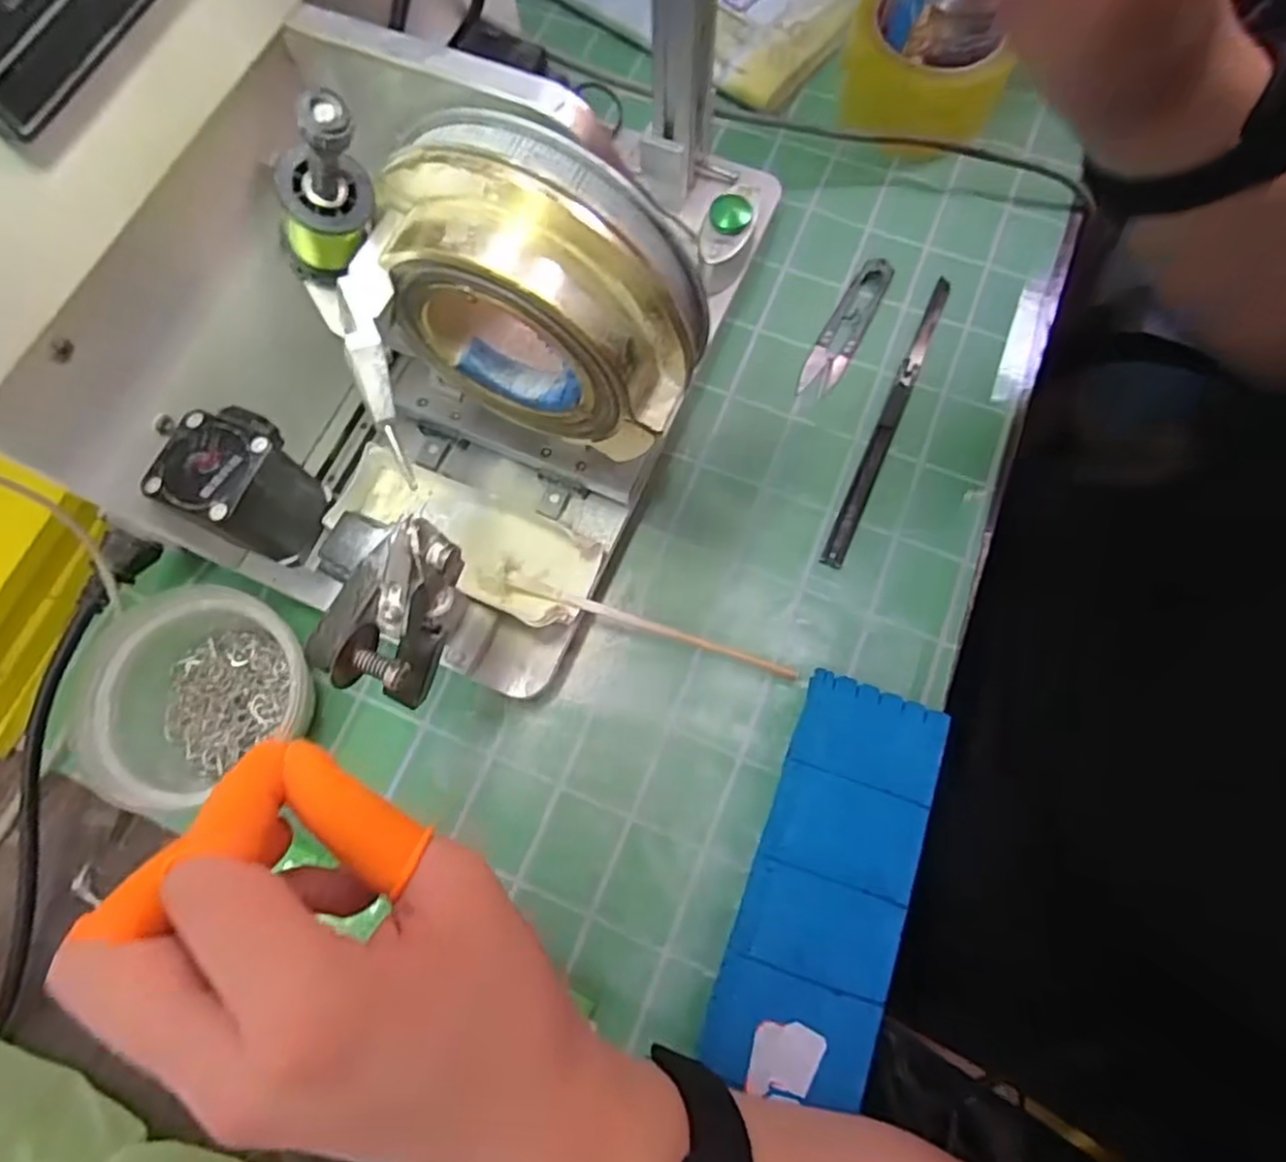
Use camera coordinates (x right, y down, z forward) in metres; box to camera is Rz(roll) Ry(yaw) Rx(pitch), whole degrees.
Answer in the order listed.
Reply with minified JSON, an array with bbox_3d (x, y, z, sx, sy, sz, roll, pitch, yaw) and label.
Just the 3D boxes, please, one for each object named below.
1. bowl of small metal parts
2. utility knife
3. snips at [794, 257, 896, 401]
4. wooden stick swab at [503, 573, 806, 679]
[{"bbox_3d":[-0.209,0.056,0.328,0.094,0.053,0.098,43,79,12],"label":"bowl of small metal parts"},{"bbox_3d":[0.142,-0.094,0.389,0.012,0.006,0.193,24,76,8],"label":"utility knife"},{"bbox_3d":[0.122,-0.153,0.408,0.022,0.007,0.100,28,76,9],"label":"snips"},{"bbox_3d":[0.006,0.023,0.340,0.152,0.009,0.008,19,75,-6],"label":"wooden stick swab"}]

